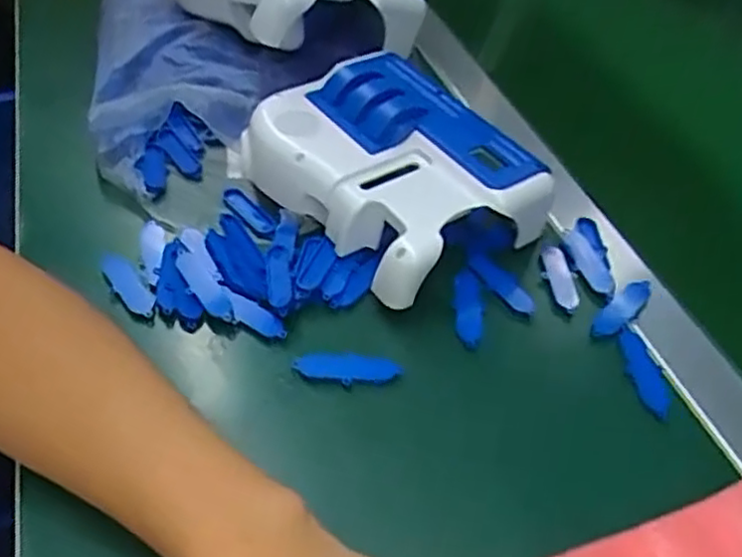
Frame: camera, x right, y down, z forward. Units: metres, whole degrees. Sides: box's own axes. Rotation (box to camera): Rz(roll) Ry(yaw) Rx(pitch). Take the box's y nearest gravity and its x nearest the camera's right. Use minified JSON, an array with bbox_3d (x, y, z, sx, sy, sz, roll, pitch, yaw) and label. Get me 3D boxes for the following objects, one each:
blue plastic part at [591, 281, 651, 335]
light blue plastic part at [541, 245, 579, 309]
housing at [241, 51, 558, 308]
[{"bbox_3d":[0.150,0.018,0.408,0.047,0.012,0.016,-32,57,-30],"label":"blue plastic part"},{"bbox_3d":[0.117,-0.001,0.428,0.015,0.006,0.047,0,47,-6],"label":"light blue plastic part"},{"bbox_3d":[0.011,-0.078,0.441,0.130,0.060,0.181,-30,56,-29],"label":"housing"}]

